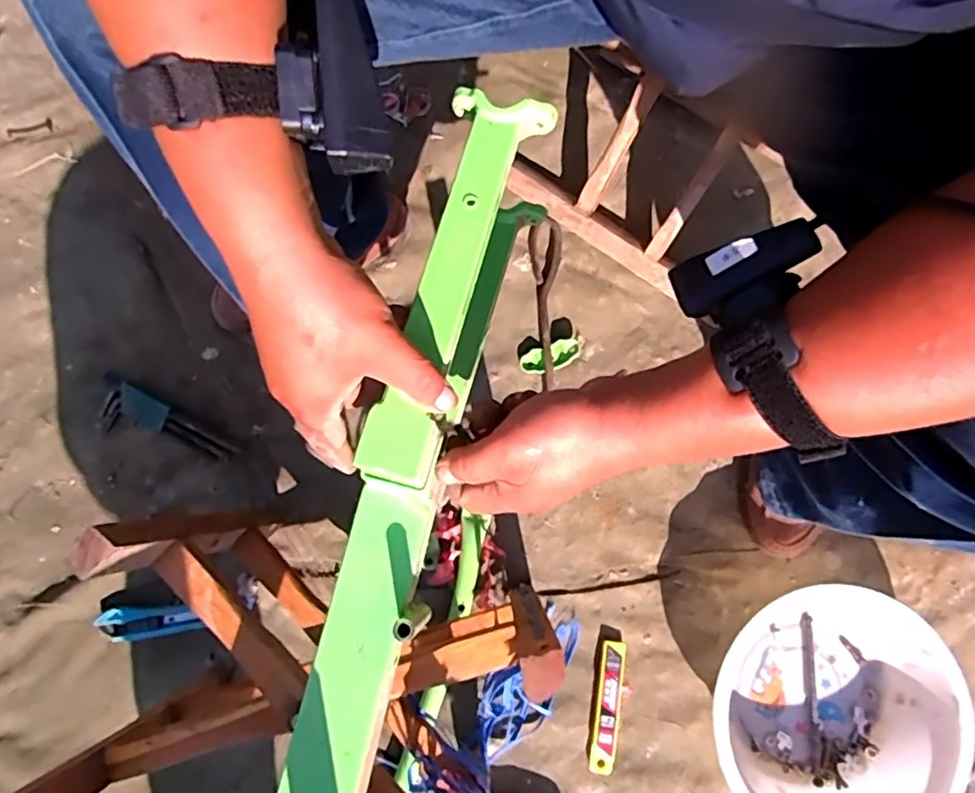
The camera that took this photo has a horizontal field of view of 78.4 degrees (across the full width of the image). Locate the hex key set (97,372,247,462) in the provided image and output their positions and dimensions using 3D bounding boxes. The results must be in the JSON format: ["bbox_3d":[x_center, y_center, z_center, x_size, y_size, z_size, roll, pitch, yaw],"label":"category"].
[{"bbox_3d":[-0.383,0.038,0.695,0.181,0.017,0.057,30,82,5],"label":"hex key set"}]

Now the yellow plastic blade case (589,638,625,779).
[{"bbox_3d":[0.130,0.335,0.648,0.024,0.010,0.134,10,80,2],"label":"yellow plastic blade case"}]

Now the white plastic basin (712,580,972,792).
[{"bbox_3d":[0.347,0.327,0.622,0.244,0.086,0.228,0,80,0],"label":"white plastic basin"}]

